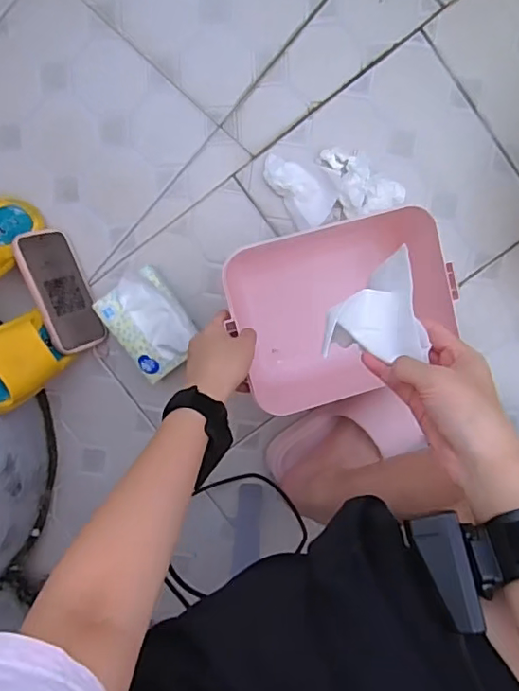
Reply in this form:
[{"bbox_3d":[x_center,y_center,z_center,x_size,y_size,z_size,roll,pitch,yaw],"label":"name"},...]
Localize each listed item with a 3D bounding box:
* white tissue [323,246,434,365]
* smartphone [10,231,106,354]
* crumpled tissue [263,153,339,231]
[{"bbox_3d":[0.086,-0.030,0.436,0.070,0.059,0.077,-7,95,3],"label":"white tissue"},{"bbox_3d":[-0.260,-0.070,0.717,0.012,0.080,0.160,-16,97,41],"label":"smartphone"},{"bbox_3d":[0.048,-0.203,0.721,0.106,0.020,0.062,41,96,-2],"label":"crumpled tissue"}]

